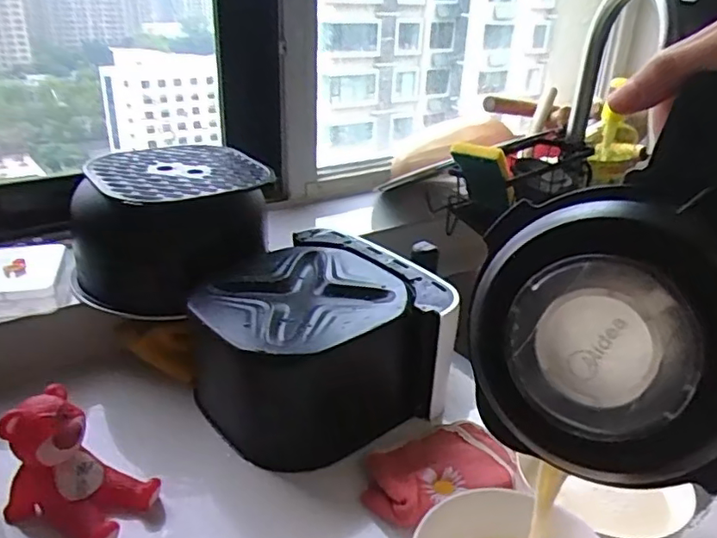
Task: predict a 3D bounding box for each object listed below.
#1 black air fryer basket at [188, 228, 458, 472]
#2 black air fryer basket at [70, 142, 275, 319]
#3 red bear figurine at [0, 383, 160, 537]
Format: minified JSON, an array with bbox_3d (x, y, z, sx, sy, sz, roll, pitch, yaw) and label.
[{"bbox_3d":[-0.042,0.075,0.580,0.228,0.126,0.232,-22,35,-39],"label":"black air fryer basket"},{"bbox_3d":[-0.209,-0.051,0.662,0.208,0.126,0.194,-1,27,-6],"label":"black air fryer basket"},{"bbox_3d":[-0.214,0.151,0.454,0.097,0.090,0.072,12,28,19],"label":"red bear figurine"}]

